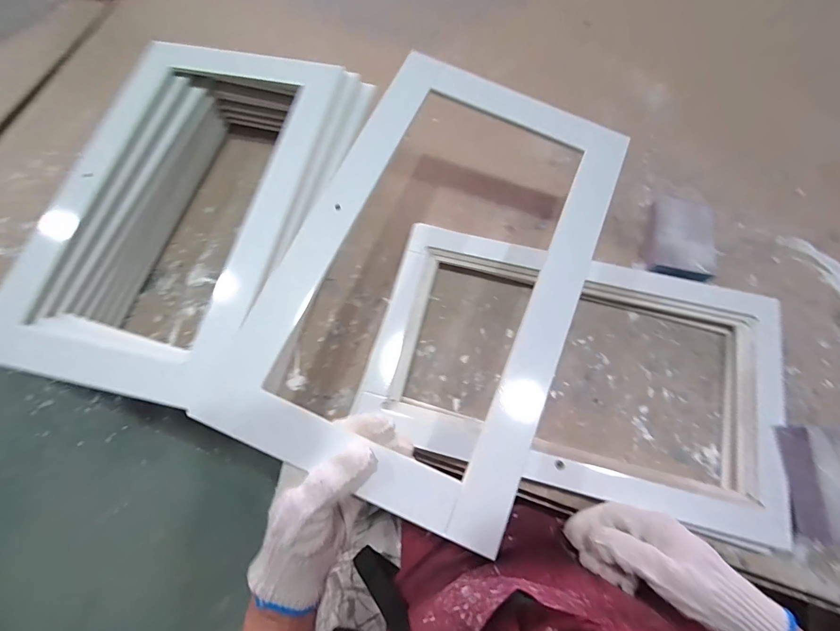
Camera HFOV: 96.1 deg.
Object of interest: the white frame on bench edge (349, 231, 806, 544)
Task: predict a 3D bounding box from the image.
[{"bbox_3d":[0.162,0.054,0.412,0.424,0.023,0.254,13,72,7],"label":"white frame on bench edge"}]

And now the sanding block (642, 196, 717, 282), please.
[{"bbox_3d":[0.322,-0.092,0.465,0.077,0.032,0.108,18,72,8],"label":"sanding block"}]

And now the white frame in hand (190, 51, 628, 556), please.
[{"bbox_3d":[0.020,-0.059,0.348,0.266,0.033,0.424,22,73,9],"label":"white frame in hand"}]

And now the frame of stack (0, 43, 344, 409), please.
[{"bbox_3d":[-0.263,-0.134,0.417,0.250,0.025,0.427,12,71,6],"label":"frame of stack"}]

